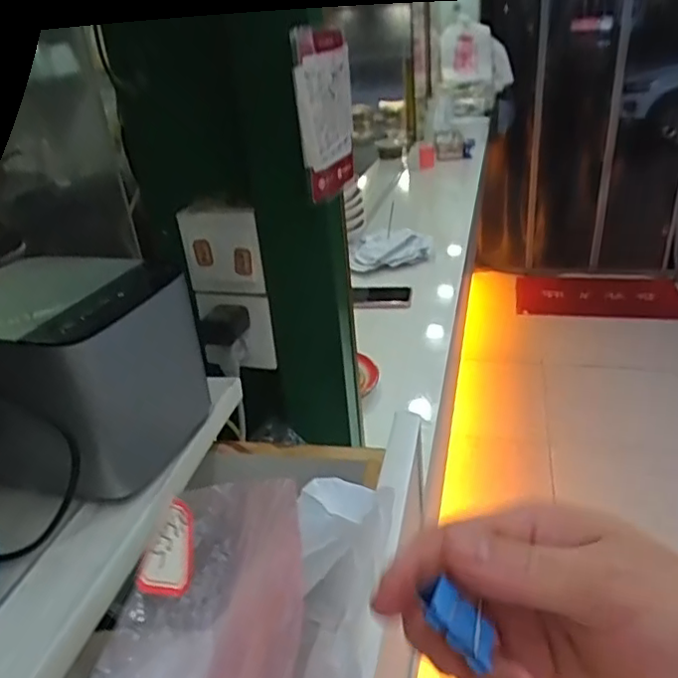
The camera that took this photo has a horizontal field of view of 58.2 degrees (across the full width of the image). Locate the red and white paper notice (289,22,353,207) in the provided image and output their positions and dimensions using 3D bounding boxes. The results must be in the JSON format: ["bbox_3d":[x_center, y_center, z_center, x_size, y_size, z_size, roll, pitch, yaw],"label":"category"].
[{"bbox_3d":[-0.009,-0.202,0.547,0.012,0.141,0.089,10,33,27],"label":"red and white paper notice"}]

